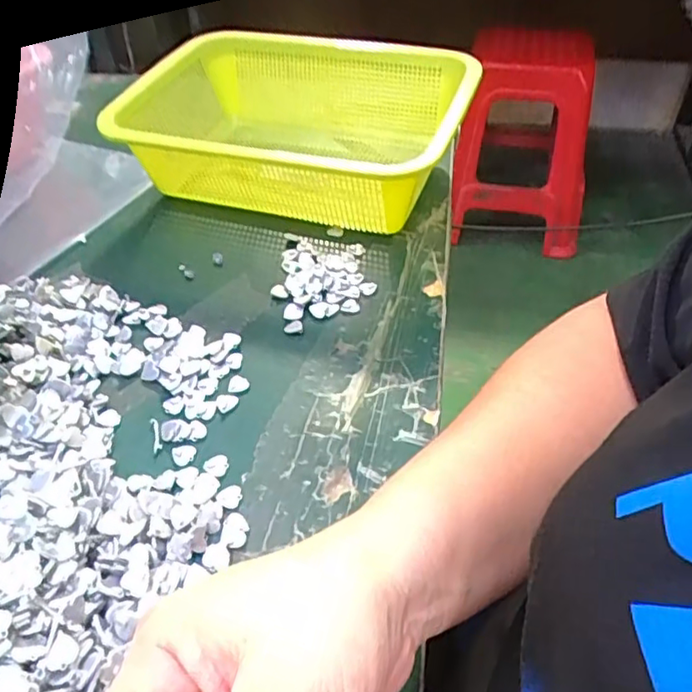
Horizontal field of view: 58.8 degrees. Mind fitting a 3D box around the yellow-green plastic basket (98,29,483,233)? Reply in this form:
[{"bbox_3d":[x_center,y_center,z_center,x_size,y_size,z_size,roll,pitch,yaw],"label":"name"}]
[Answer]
[{"bbox_3d":[-0.037,-0.180,0.504,0.245,0.091,0.209,11,46,13],"label":"yellow-green plastic basket"}]

